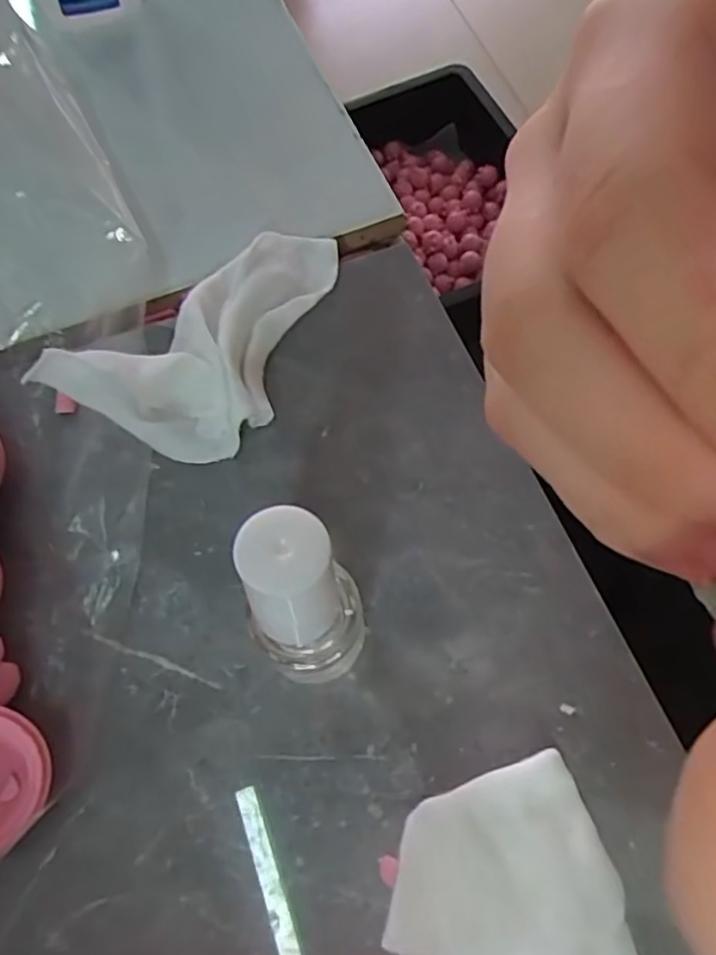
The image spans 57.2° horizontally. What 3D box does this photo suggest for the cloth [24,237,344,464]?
[{"bbox_3d":[-0.039,-0.043,0.174,0.047,0.018,0.075,22,68,12],"label":"cloth"}]

